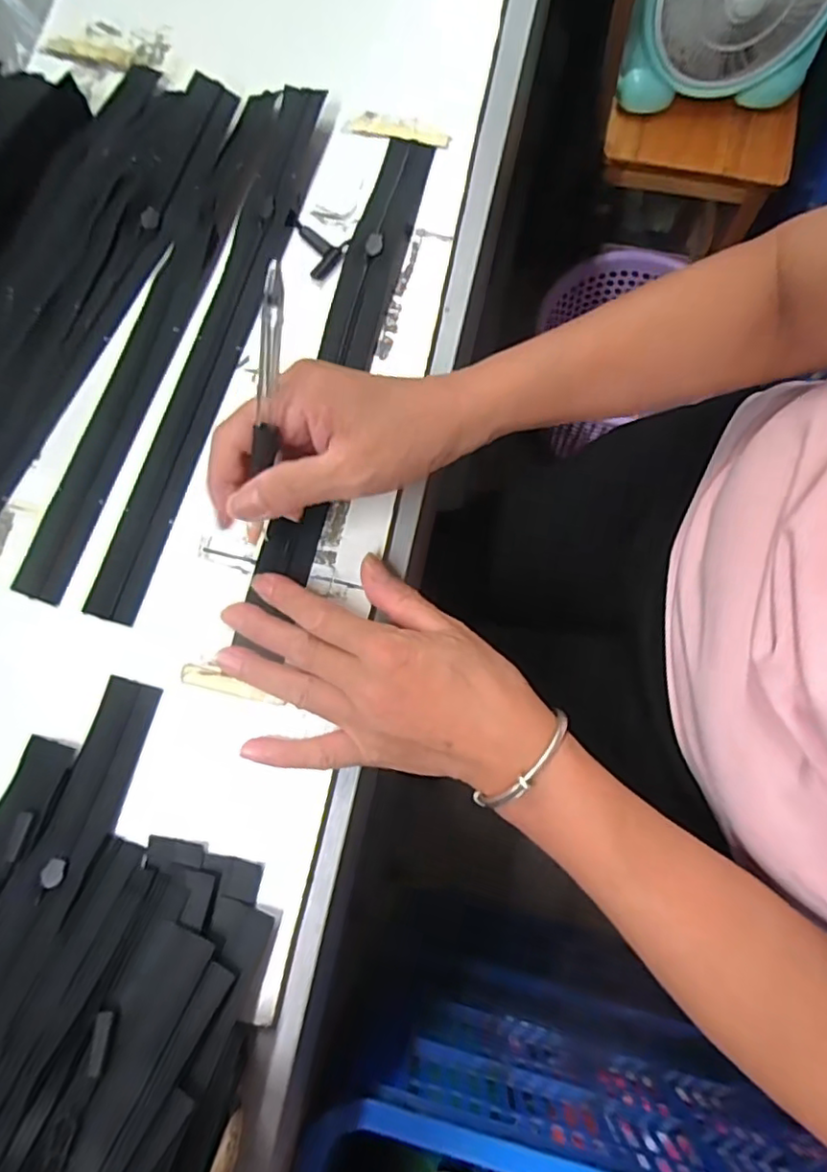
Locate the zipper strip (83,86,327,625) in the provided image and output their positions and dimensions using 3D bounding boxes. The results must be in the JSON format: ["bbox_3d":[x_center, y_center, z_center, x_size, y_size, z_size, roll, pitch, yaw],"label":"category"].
[{"bbox_3d":[-0.120,-0.147,0.372,0.035,0.009,0.347,16,82,3],"label":"zipper strip"}]

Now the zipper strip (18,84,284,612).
[{"bbox_3d":[-0.156,-0.155,0.374,0.031,0.007,0.344,20,80,5],"label":"zipper strip"}]

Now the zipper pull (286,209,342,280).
[{"bbox_3d":[-0.068,-0.214,0.385,0.047,0.004,0.024,42,83,8],"label":"zipper pull"}]

